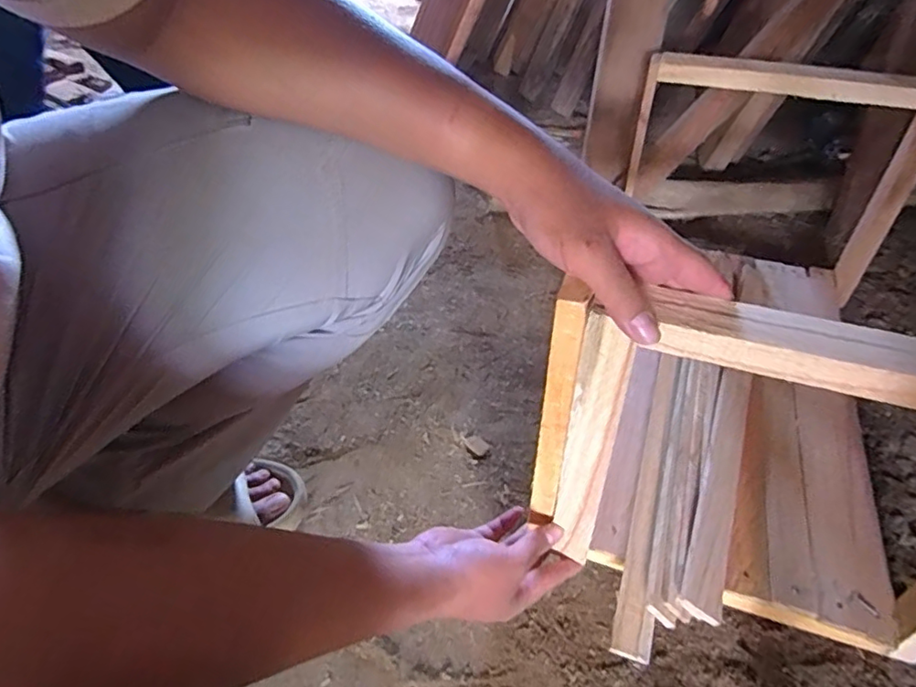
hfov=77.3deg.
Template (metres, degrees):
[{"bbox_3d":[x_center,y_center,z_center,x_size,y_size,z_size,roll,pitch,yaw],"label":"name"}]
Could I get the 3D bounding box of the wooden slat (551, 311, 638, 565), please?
[{"bbox_3d":[0.099,0.091,0.444,0.035,0.278,0.007,13,44,18],"label":"wooden slat"}]

